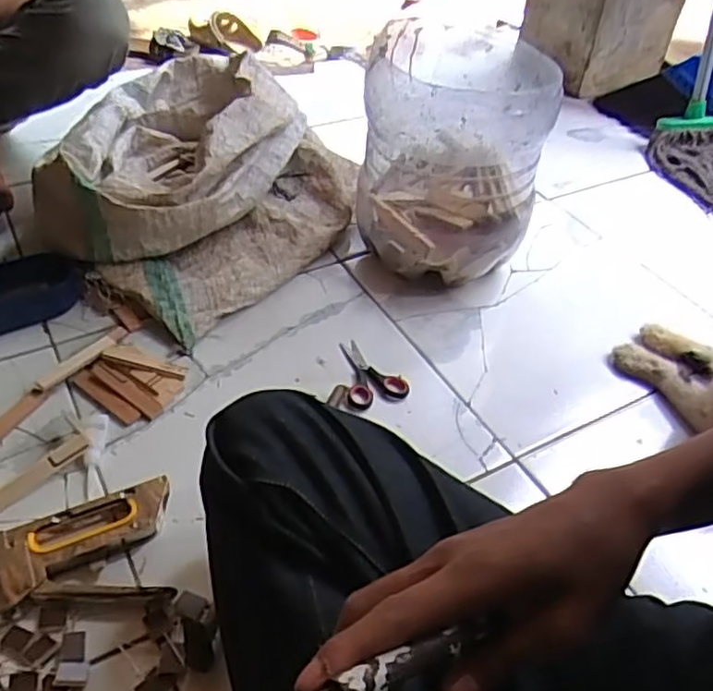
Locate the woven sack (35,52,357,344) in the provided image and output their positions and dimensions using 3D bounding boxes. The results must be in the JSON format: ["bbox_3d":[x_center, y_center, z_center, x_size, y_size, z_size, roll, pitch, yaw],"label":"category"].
[{"bbox_3d":[-0.236,-0.244,0.956,0.389,0.192,0.404,25,46,21],"label":"woven sack"}]

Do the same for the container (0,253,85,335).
[{"bbox_3d":[-0.423,-0.066,0.836,0.160,0.048,0.076,-18,46,-23],"label":"container"}]

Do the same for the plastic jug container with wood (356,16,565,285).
[{"bbox_3d":[0.126,-0.249,0.896,0.224,0.246,0.223,10,43,5],"label":"plastic jug container with wood"}]

